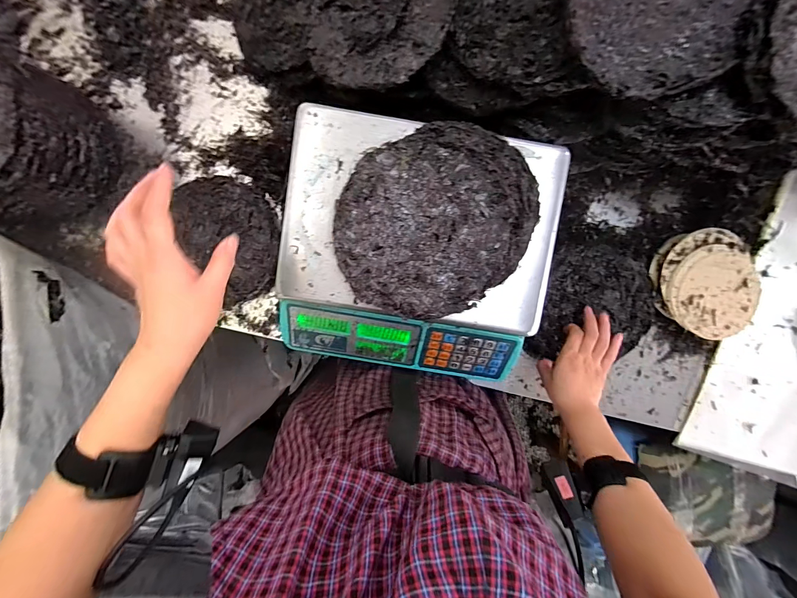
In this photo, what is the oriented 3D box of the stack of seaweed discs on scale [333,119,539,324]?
[{"bbox_3d":[0.043,-0.089,0.394,0.234,0.024,0.194,-32,94,2],"label":"stack of seaweed discs on scale"}]

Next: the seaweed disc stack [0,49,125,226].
[{"bbox_3d":[-0.532,-0.225,0.474,0.186,0.168,0.196,-24,94,1],"label":"seaweed disc stack"}]

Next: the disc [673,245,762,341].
[{"bbox_3d":[0.515,-0.009,0.553,0.146,0.016,0.143,0,95,-1],"label":"disc"}]

